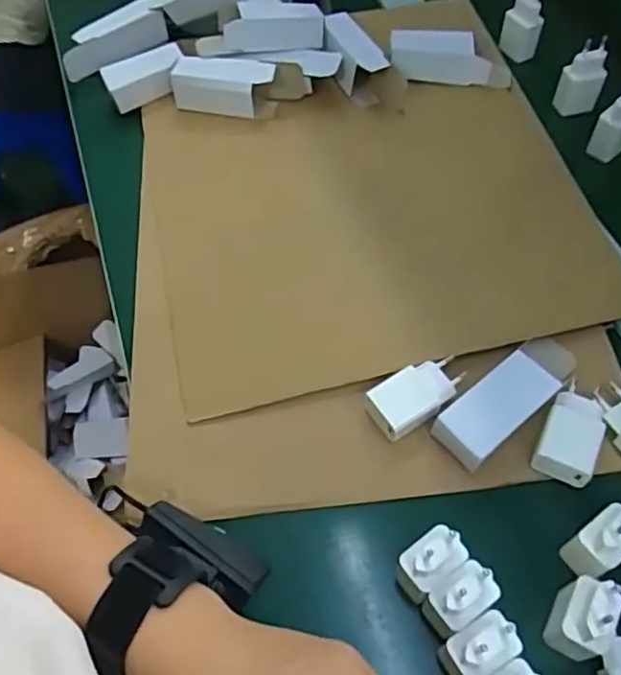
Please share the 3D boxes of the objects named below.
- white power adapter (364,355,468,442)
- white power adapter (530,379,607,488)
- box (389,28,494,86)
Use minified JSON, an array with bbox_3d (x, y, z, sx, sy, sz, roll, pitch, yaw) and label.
[{"bbox_3d":[0.083,0.043,0.482,0.077,0.021,0.039,-31,62,-14],"label":"white power adapter"},{"bbox_3d":[0.193,0.070,0.463,0.040,0.025,0.069,21,63,15],"label":"white power adapter"},{"bbox_3d":[0.140,-0.303,0.678,0.104,0.035,0.054,3,59,5],"label":"box"}]

